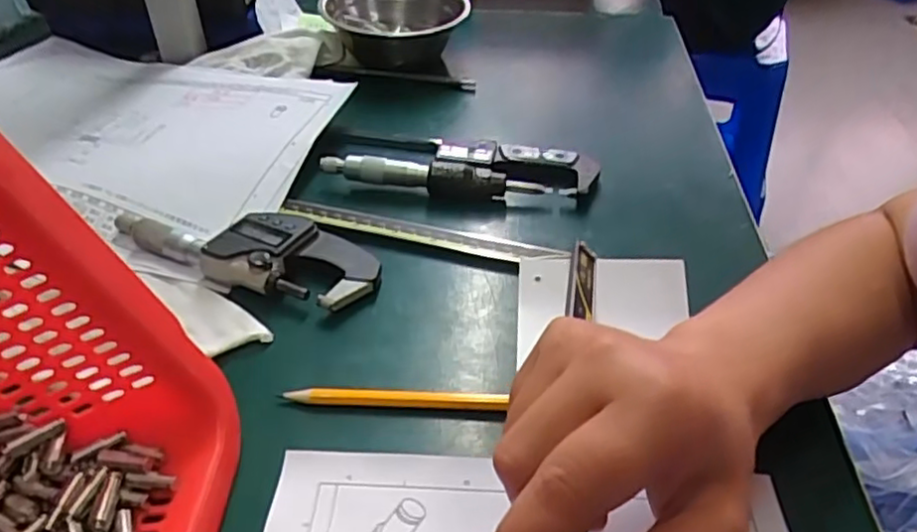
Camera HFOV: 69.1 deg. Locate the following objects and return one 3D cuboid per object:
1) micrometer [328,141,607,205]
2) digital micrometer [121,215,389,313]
[{"bbox_3d":[0.002,-0.069,0.458,0.182,0.025,0.050,2,40,1],"label":"micrometer"},{"bbox_3d":[-0.124,-0.014,0.392,0.163,0.020,0.053,14,41,15],"label":"digital micrometer"}]

